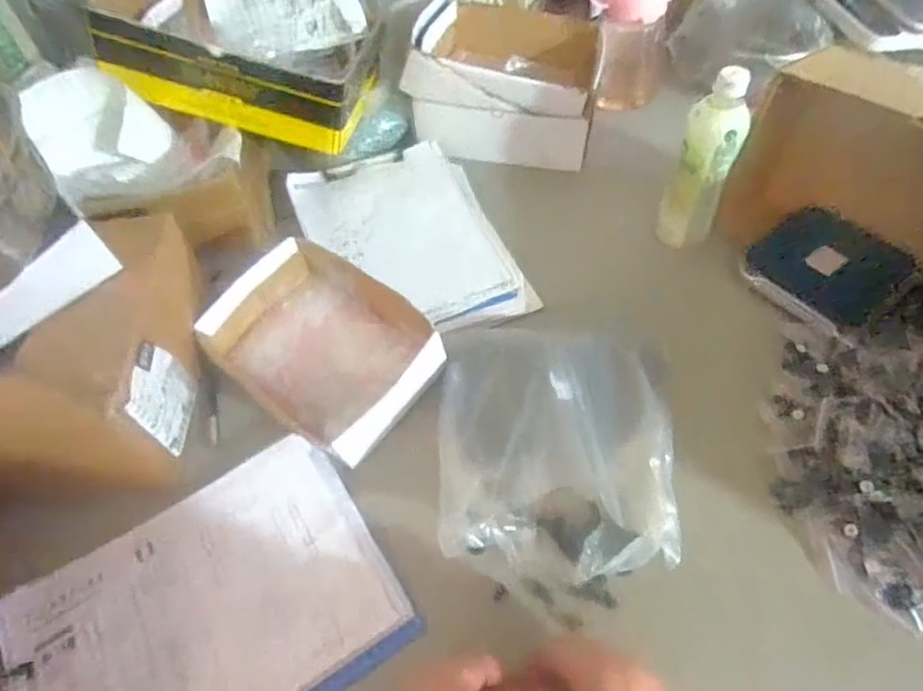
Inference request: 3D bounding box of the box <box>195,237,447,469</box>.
[{"bbox_3d":[-0.147,-0.003,0.614,0.244,0.053,0.166,32,64,21],"label":"box"}]

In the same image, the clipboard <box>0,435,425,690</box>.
[{"bbox_3d":[-0.216,0.228,0.490,0.296,0.014,0.222,-30,61,-16],"label":"clipboard"}]

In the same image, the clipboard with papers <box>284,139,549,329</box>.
[{"bbox_3d":[-0.063,-0.132,0.733,0.219,0.022,0.309,-23,59,-12],"label":"clipboard with papers"}]

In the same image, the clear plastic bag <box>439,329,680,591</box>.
[{"bbox_3d":[0.083,0.081,0.536,0.203,0.077,0.240,2,57,4],"label":"clear plastic bag"}]

